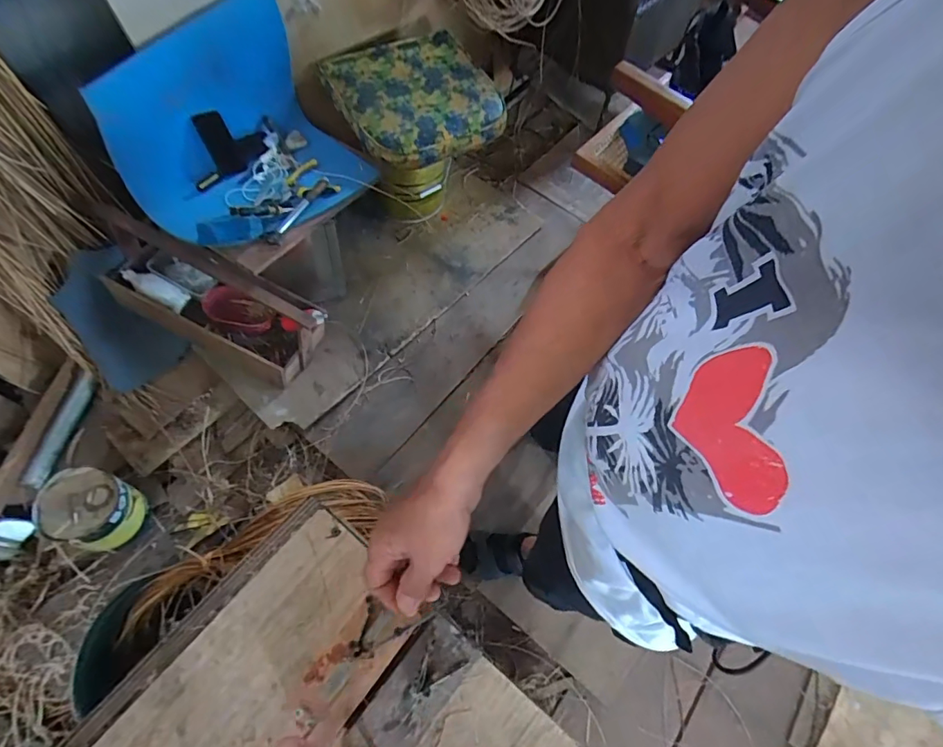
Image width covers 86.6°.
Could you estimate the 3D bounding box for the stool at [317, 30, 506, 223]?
[{"bbox_3d":[-0.185,-0.760,1.632,0.429,0.421,0.492,-24,71,-17],"label":"stool"}]

